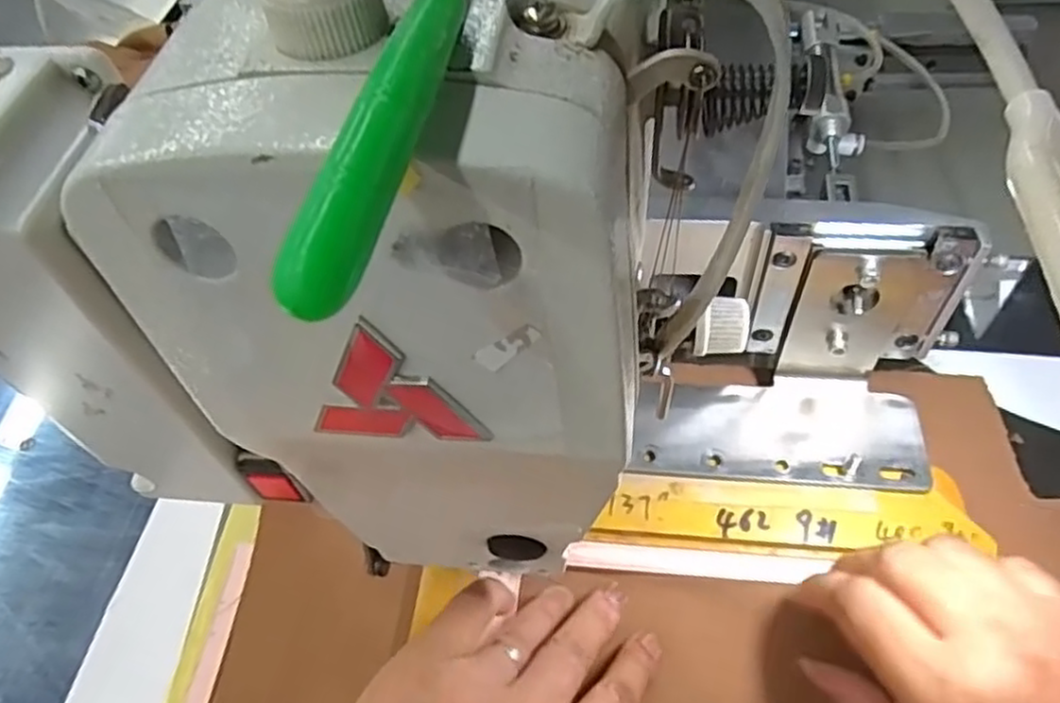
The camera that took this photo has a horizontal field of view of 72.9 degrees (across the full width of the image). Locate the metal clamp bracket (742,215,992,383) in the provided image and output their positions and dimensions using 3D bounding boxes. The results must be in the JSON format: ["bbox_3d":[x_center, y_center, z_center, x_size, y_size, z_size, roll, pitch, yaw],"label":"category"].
[{"bbox_3d":[0.142,-0.015,0.326,0.082,0.105,0.023,-1,53,5],"label":"metal clamp bracket"}]

